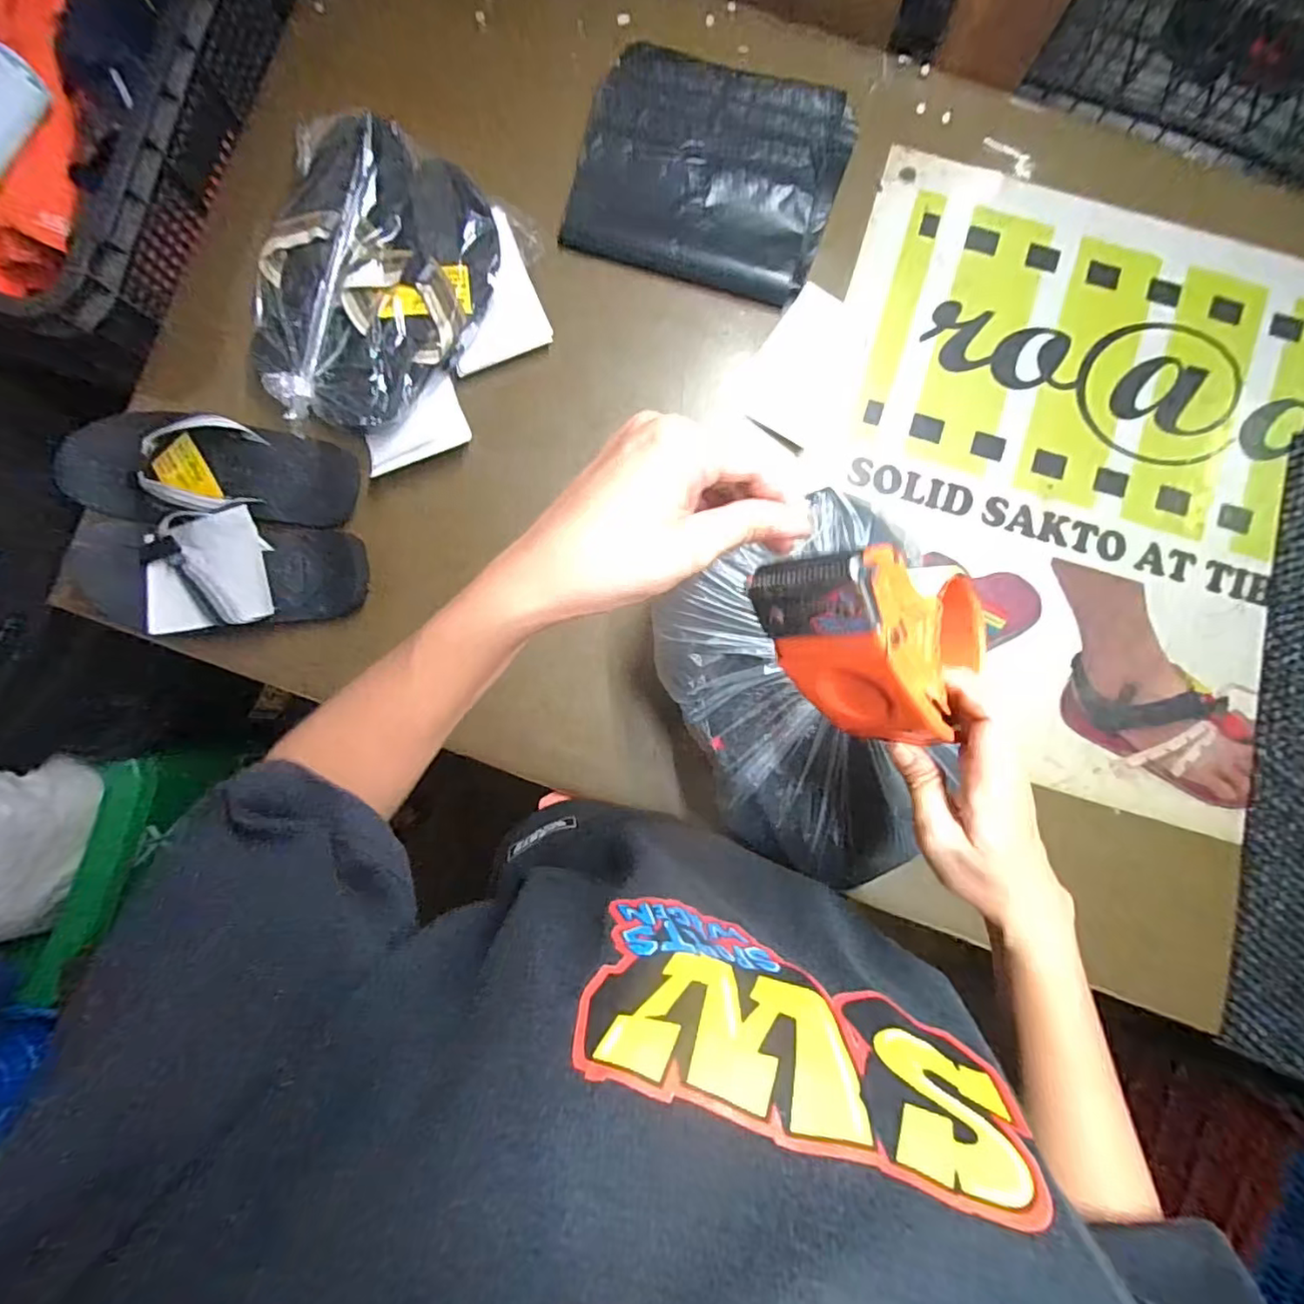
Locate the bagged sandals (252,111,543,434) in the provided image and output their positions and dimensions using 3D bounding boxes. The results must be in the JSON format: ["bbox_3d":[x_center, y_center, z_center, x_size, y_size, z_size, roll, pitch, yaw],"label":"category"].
[{"bbox_3d":[-0.280,-0.357,0.608,0.213,0.084,0.270,23,88,2],"label":"bagged sandals"}]

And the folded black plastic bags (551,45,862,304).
[{"bbox_3d":[0.061,-0.502,0.634,0.259,0.036,0.222,14,88,1],"label":"folded black plastic bags"}]

